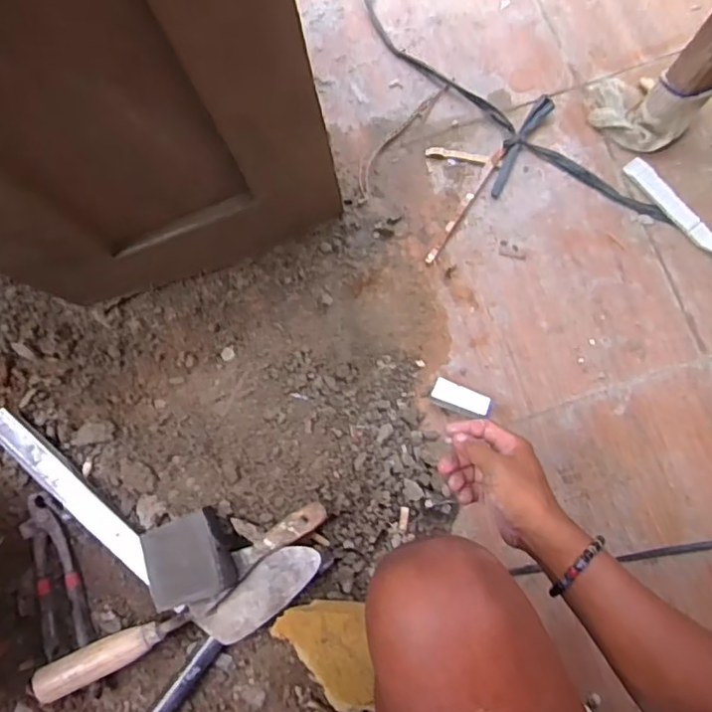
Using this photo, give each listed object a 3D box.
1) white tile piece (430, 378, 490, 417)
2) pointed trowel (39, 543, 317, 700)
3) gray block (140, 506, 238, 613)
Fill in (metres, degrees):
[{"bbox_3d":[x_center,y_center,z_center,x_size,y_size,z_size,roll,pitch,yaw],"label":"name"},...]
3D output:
[{"bbox_3d":[0.128,0.052,0.737,0.071,0.027,0.028,22,79,4],"label":"white tile piece"},{"bbox_3d":[-0.172,0.286,0.632,0.299,0.075,0.064,-25,79,-1],"label":"pointed trowel"},{"bbox_3d":[-0.173,0.209,0.619,0.077,0.035,0.082,-22,79,-1],"label":"gray block"}]

